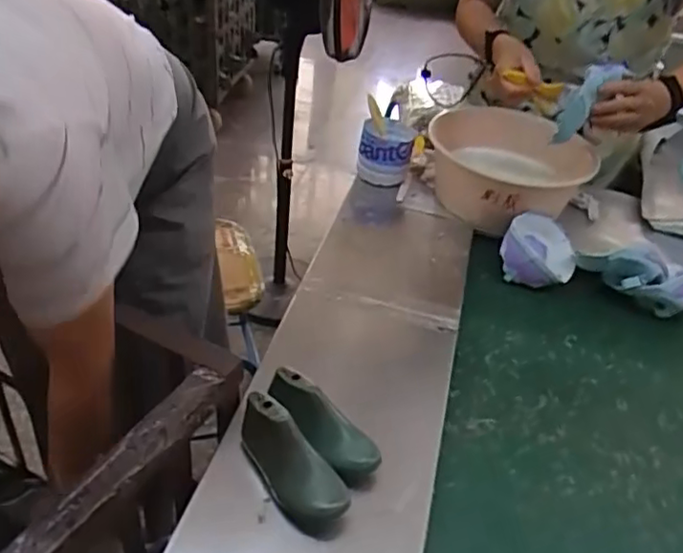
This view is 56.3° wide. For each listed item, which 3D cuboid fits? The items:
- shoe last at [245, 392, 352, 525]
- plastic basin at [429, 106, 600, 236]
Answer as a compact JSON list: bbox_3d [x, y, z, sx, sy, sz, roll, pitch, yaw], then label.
[{"bbox_3d":[-0.056,0.190,0.668,0.056,0.068,0.156,-25,61,-35],"label":"shoe last"},{"bbox_3d":[0.315,-0.193,1.165,0.262,0.139,0.260,4,37,-3],"label":"plastic basin"}]

